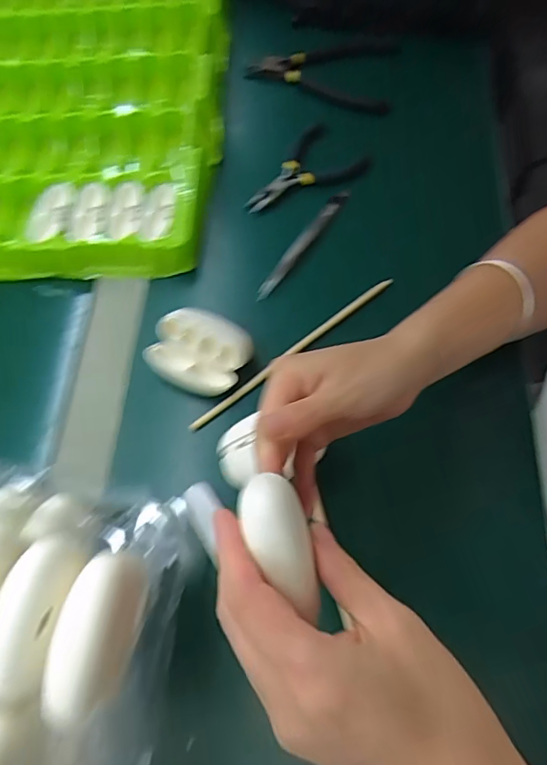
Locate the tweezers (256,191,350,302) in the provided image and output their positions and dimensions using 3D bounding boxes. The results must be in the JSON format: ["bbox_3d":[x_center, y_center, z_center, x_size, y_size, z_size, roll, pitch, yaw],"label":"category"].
[{"bbox_3d":[0.026,-0.119,0.426,0.012,0.006,0.131,32,72,15],"label":"tweezers"}]

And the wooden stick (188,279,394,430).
[{"bbox_3d":[0.017,-0.025,0.385,0.192,0.008,0.008,-37,70,-12],"label":"wooden stick"}]

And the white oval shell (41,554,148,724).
[{"bbox_3d":[-0.080,0.112,0.230,0.027,0.029,0.067,8,68,6],"label":"white oval shell"}]

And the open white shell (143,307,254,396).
[{"bbox_3d":[-0.055,-0.023,0.373,0.069,0.030,0.057,28,71,13],"label":"open white shell"}]

